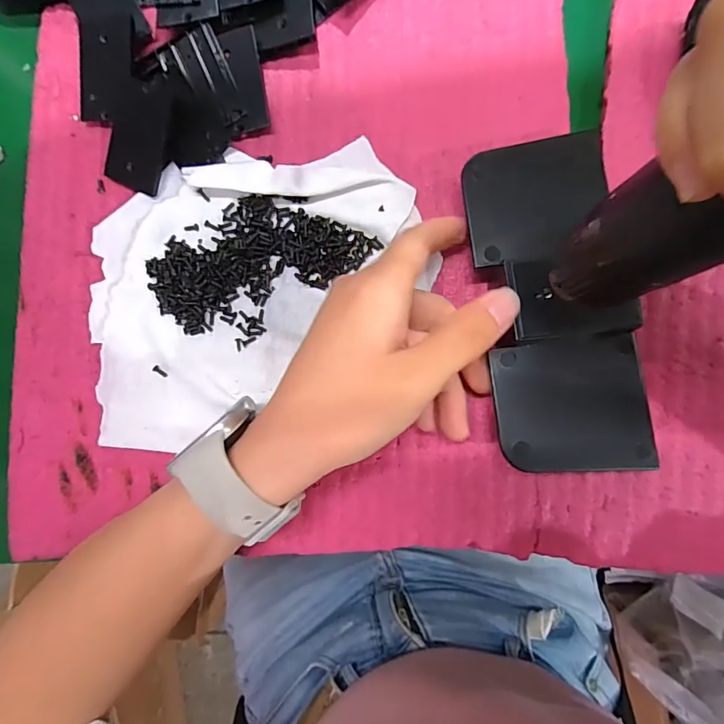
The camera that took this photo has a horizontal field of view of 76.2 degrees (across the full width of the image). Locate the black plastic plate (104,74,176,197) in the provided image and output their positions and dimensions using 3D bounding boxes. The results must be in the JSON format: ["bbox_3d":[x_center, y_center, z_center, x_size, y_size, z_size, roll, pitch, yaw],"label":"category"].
[{"bbox_3d":[-0.123,-0.124,0.256,0.035,0.005,0.055,26,111,8],"label":"black plastic plate"}]

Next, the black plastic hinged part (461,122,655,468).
[{"bbox_3d":[0.091,-0.027,0.218,0.069,0.013,0.156,-10,88,5],"label":"black plastic hinged part"}]

